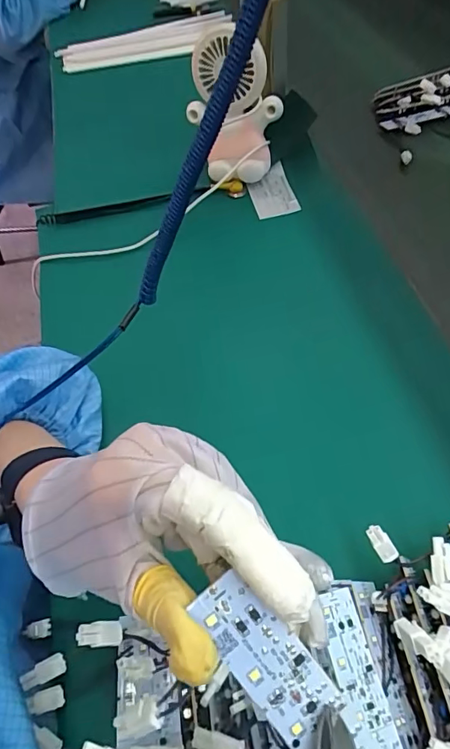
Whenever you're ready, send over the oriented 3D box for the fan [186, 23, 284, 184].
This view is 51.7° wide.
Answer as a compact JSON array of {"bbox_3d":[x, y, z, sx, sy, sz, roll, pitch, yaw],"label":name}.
[{"bbox_3d":[0.007,-0.273,0.508,0.104,0.162,0.056,4,55,8],"label":"fan"}]

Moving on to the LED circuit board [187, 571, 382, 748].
[{"bbox_3d":[0.052,0.146,0.160,0.024,0.004,0.186,-38,93,-11],"label":"LED circuit board"}]

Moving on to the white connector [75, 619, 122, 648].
[{"bbox_3d":[-0.060,0.125,0.223,0.005,0.024,0.011,-39,50,26],"label":"white connector"}]

